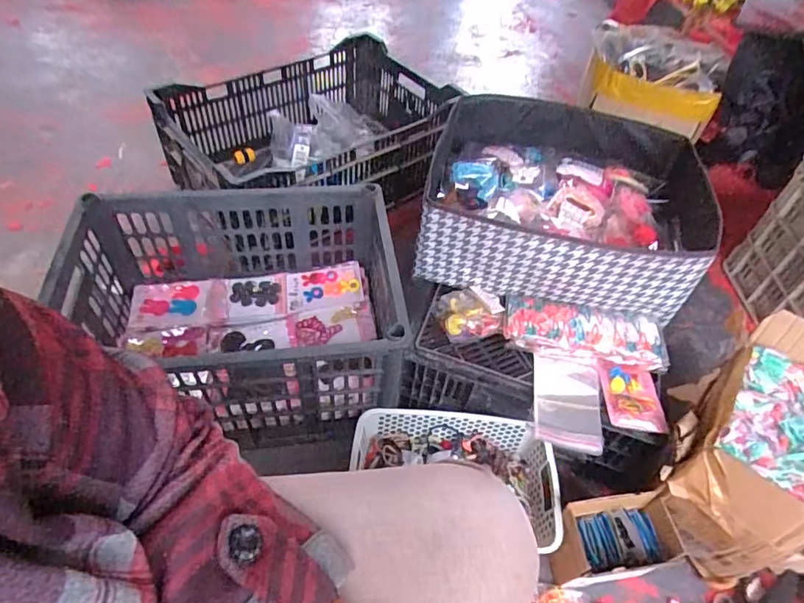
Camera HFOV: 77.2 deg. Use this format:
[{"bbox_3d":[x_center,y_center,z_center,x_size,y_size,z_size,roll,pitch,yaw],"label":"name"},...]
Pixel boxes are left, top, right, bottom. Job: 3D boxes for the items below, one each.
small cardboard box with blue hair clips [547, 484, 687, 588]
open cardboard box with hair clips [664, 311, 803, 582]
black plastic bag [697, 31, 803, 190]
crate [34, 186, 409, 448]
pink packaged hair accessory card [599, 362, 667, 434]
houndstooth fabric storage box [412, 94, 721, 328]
[{"bbox_3d":[0.289,0.338,0.708,0.162,0.092,0.094,-3,51,-8],"label":"small cardboard box with blue hair clips"},{"bbox_3d":[0.520,0.205,0.738,0.190,0.229,0.346,32,55,20],"label":"open cardboard box with hair clips"},{"bbox_3d":[0.897,-0.453,1.225,0.266,0.355,0.124,10,50,3],"label":"black plastic bag"},{"bbox_3d":[-0.259,0.009,0.812,0.476,0.229,0.351,-2,51,-6],"label":"crate"},{"bbox_3d":[0.324,0.136,0.714,0.076,0.018,0.098,8,50,2],"label":"pink packaged hair accessory card"},{"bbox_3d":[0.270,-0.164,0.835,0.444,0.147,0.368,14,51,6],"label":"houndstooth fabric storage box"}]

